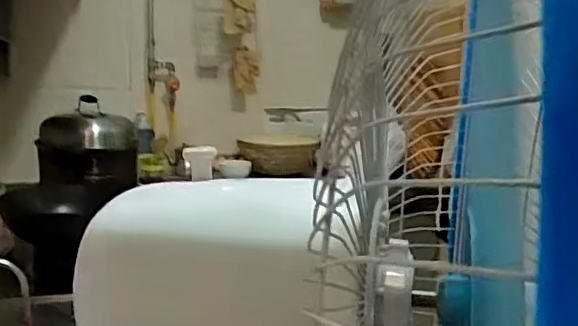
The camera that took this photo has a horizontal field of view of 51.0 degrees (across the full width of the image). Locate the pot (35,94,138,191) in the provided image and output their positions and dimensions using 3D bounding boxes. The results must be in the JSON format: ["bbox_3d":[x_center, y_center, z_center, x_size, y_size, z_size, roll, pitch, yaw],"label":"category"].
[{"bbox_3d":[-0.604,-0.077,1.810,0.279,0.201,0.327,-1,10,-16],"label":"pot"}]

